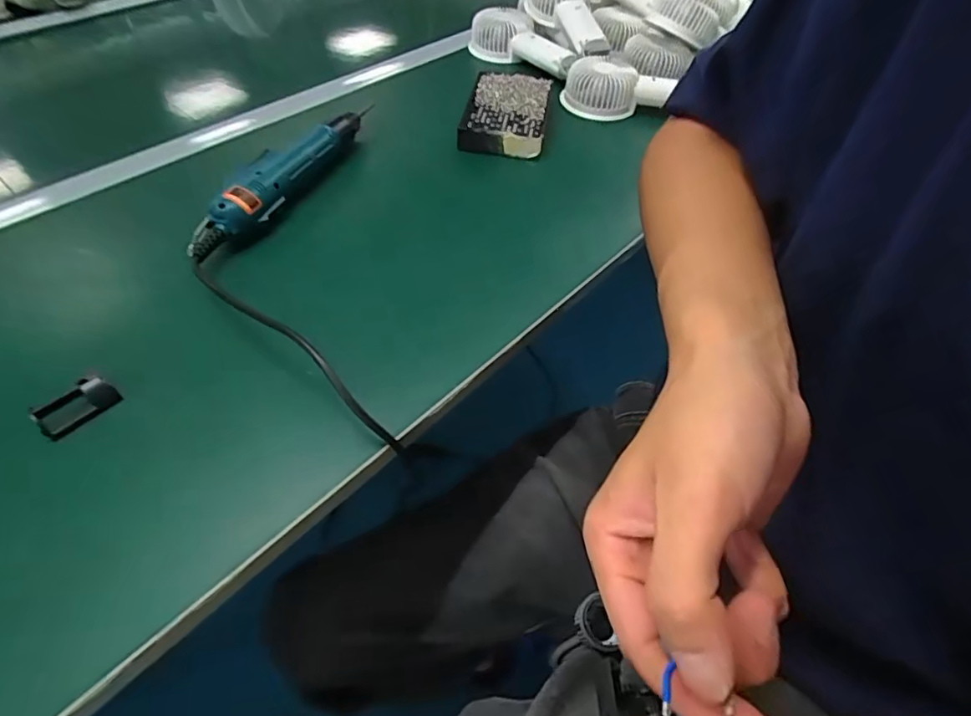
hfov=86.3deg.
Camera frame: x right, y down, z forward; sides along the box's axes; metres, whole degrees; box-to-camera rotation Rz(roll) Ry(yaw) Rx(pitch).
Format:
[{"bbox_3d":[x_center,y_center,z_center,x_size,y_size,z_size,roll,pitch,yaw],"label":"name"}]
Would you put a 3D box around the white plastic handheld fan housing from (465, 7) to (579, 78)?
[{"bbox_3d":[0.054,-0.413,0.680,0.165,0.046,0.073,30,56,20],"label":"white plastic handheld fan housing"}]

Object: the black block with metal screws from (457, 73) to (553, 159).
[{"bbox_3d":[0.024,-0.274,0.578,0.089,0.028,0.132,8,51,4],"label":"black block with metal screws"}]

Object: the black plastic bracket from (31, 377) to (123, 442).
[{"bbox_3d":[-0.258,0.032,0.329,0.022,0.019,0.044,37,59,24],"label":"black plastic bracket"}]

